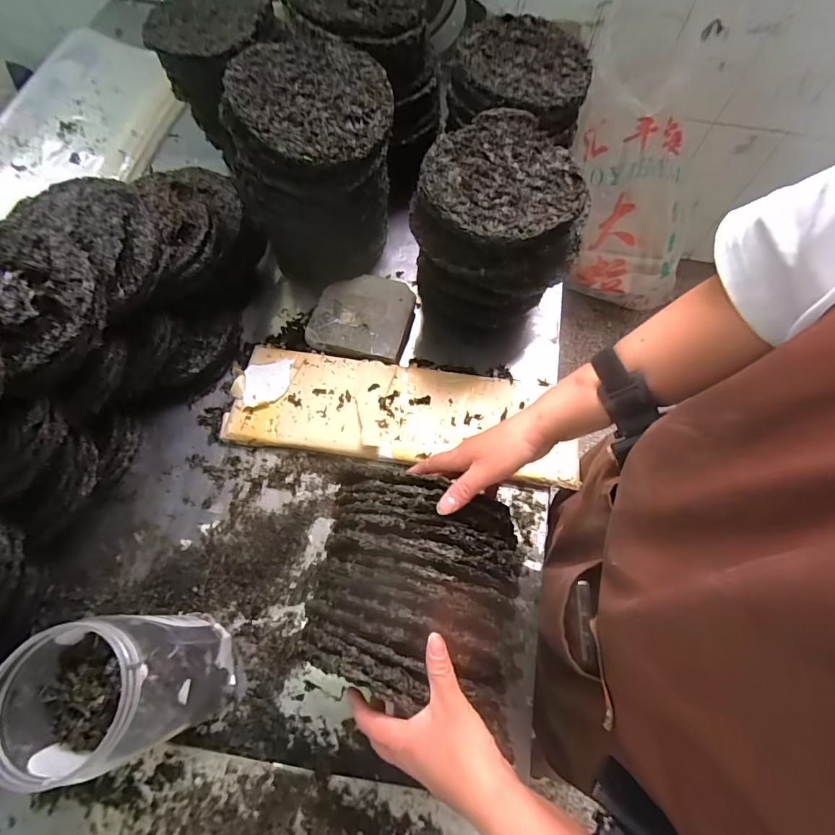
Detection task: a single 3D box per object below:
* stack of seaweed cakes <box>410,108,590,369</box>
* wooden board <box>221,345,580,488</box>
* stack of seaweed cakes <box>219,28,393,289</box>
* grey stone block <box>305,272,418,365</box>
[{"bbox_3d":[0.106,-0.234,0.682,0.224,0.327,0.213,-7,67,-4],"label":"stack of seaweed cakes"},{"bbox_3d":[-0.025,-0.006,0.647,0.499,0.034,0.160,8,66,3],"label":"wooden board"},{"bbox_3d":[-0.136,-0.337,0.645,0.209,0.290,0.197,-8,67,-3],"label":"stack of seaweed cakes"},{"bbox_3d":[-0.085,-0.166,0.699,0.154,0.031,0.157,16,67,6],"label":"grey stone block"}]

